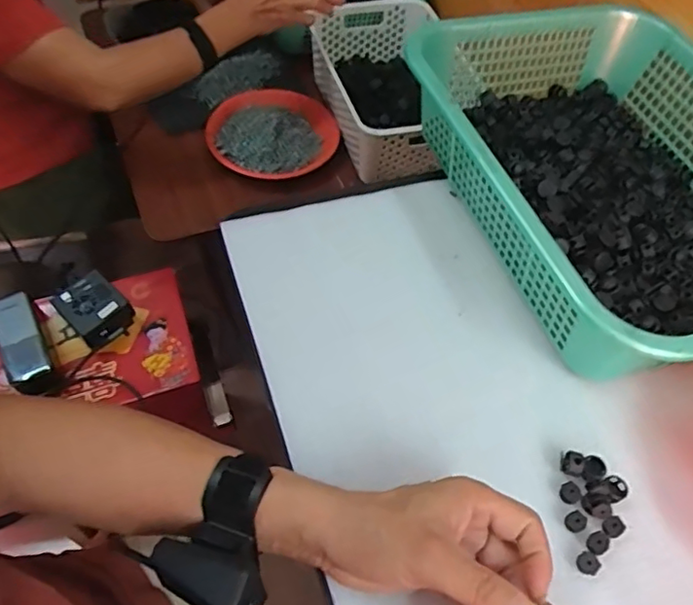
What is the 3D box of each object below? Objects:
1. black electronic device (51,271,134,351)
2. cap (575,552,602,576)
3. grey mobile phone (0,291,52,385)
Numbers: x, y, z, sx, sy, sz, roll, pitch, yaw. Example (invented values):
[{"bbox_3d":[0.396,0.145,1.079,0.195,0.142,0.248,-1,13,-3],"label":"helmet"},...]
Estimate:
[{"bbox_3d":[-0.332,0.008,0.795,0.074,0.049,0.083,-38,66,-24],"label":"black electronic device"},{"bbox_3d":[0.157,0.169,0.389,0.014,0.005,0.013,1,56,-2],"label":"cap"},{"bbox_3d":[-0.414,0.044,0.760,0.049,0.017,0.118,-20,71,-28],"label":"grey mobile phone"}]

